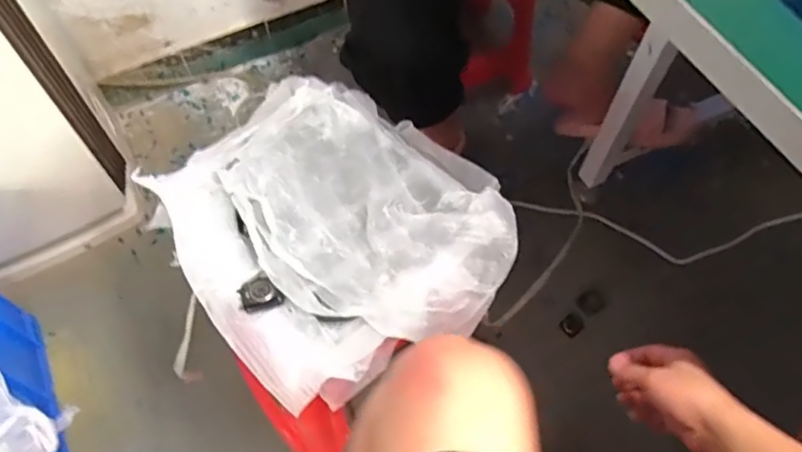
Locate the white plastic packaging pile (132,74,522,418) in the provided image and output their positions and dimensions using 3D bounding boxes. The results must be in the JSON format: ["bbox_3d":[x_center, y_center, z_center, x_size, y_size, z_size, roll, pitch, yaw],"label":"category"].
[{"bbox_3d":[-0.074,-0.023,0.642,0.321,0.083,0.349,-29,65,-15],"label":"white plastic packaging pile"}]

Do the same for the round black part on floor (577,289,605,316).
[{"bbox_3d":[0.352,0.141,1.099,0.048,0.009,0.045,0,61,0],"label":"round black part on floor"}]

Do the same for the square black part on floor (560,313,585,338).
[{"bbox_3d":[0.310,0.178,1.074,0.044,0.006,0.036,-36,67,-18],"label":"square black part on floor"}]

